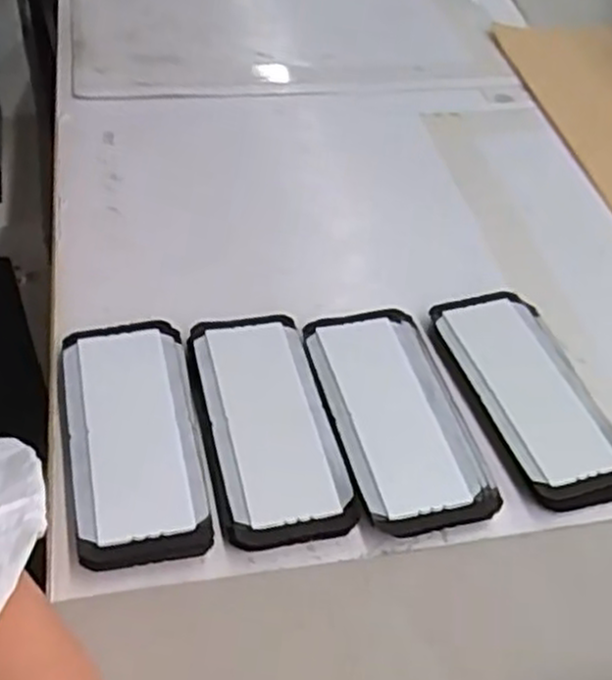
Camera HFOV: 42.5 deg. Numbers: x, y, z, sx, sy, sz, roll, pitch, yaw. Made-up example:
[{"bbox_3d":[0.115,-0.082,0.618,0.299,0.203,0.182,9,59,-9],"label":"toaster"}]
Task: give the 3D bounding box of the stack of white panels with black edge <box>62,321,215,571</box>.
[{"bbox_3d":[-0.103,0.057,0.472,0.074,0.021,0.162,-9,50,-12],"label":"stack of white panels with black edge"}]

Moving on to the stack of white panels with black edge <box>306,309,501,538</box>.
[{"bbox_3d":[0.056,0.044,0.498,0.082,0.009,0.164,-10,50,-13],"label":"stack of white panels with black edge"}]

